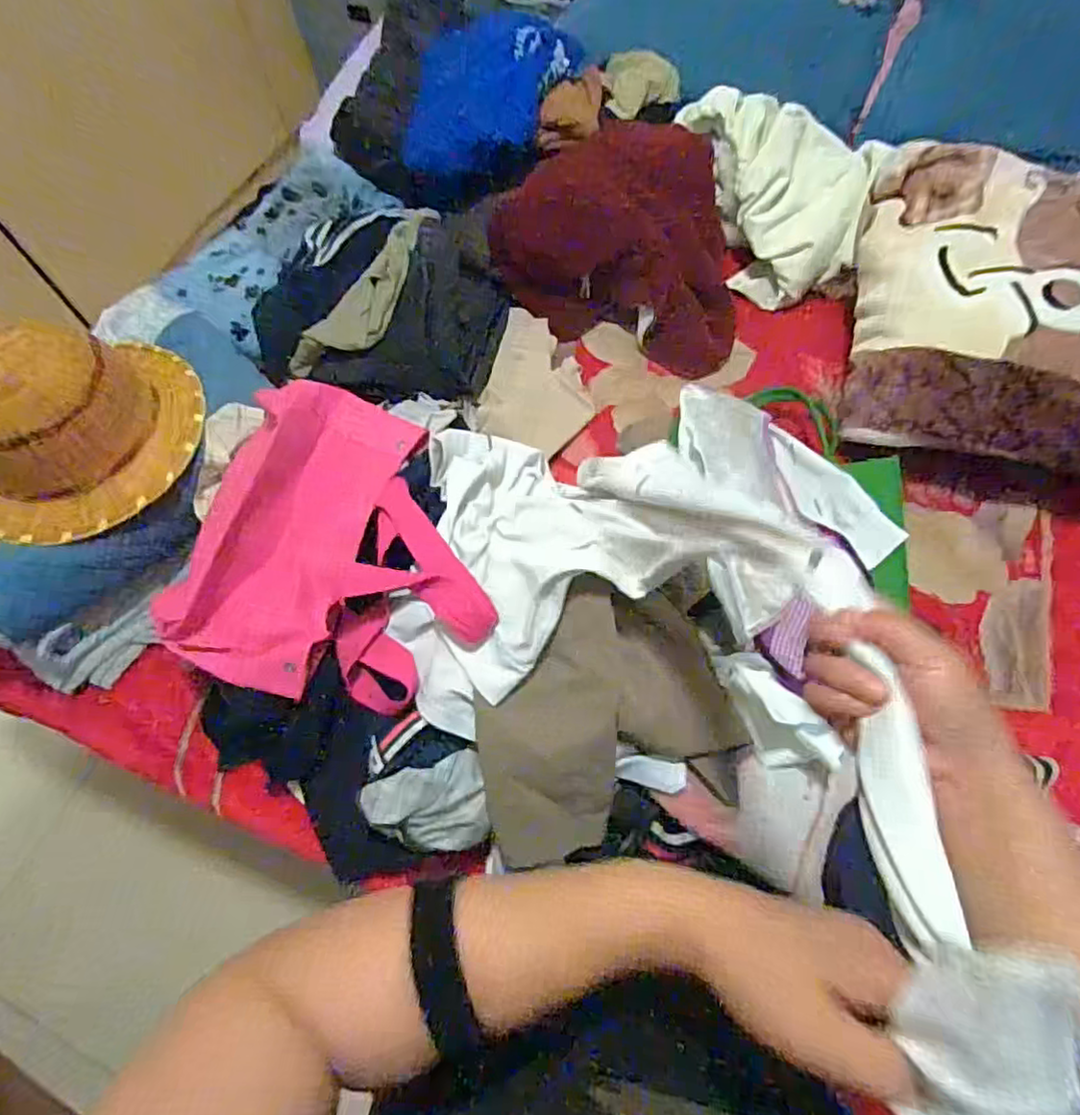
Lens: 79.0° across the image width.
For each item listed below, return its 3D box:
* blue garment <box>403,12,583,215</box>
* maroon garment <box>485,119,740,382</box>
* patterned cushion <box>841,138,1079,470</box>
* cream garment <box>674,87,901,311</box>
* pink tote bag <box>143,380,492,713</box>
[{"bbox_3d":[-0.098,-0.828,1.162,0.242,0.135,0.435,18,66,11],"label":"blue garment"},{"bbox_3d":[0.118,-0.523,1.126,0.397,0.110,0.443,-2,64,2],"label":"maroon garment"},{"bbox_3d":[0.685,-0.334,0.891,0.467,0.167,0.443,13,65,9],"label":"patterned cushion"},{"bbox_3d":[0.419,-0.641,1.135,0.248,0.137,0.408,-10,64,-3],"label":"cream garment"},{"bbox_3d":[-0.230,-0.028,0.747,0.298,0.113,0.354,9,65,7],"label":"pink tote bag"}]

